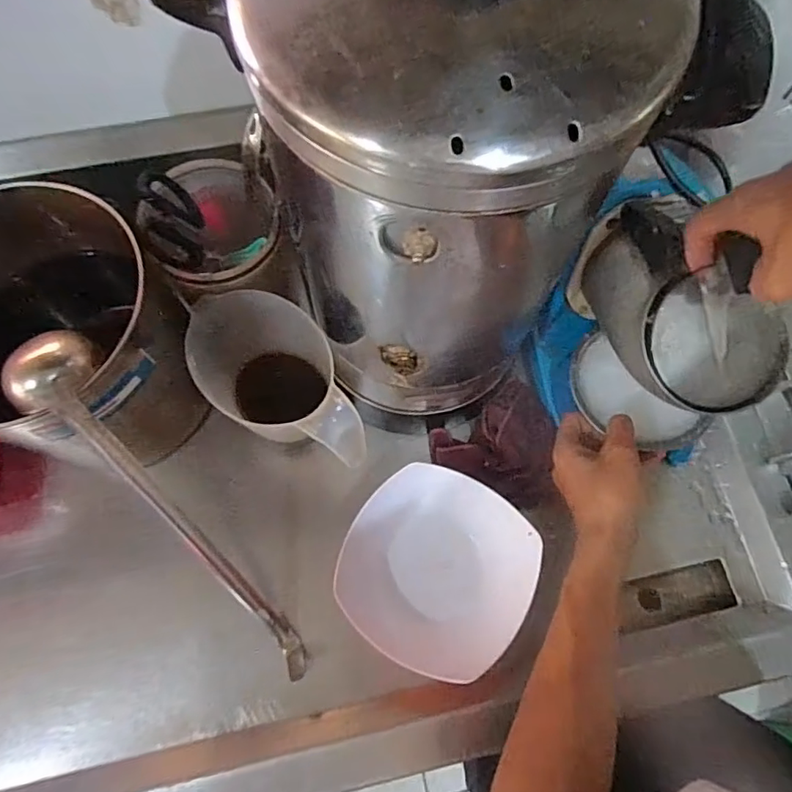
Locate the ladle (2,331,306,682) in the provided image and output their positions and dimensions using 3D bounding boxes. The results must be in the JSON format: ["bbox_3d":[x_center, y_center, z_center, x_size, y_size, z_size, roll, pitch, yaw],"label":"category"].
[{"bbox_3d":[-0.178,0.108,0.464,0.062,0.048,0.368,-36,115,-12],"label":"ladle"}]

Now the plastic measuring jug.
[{"bbox_3d":[-0.109,-0.013,0.529,0.115,0.128,0.182,-41,62,-14],"label":"plastic measuring jug"}]

